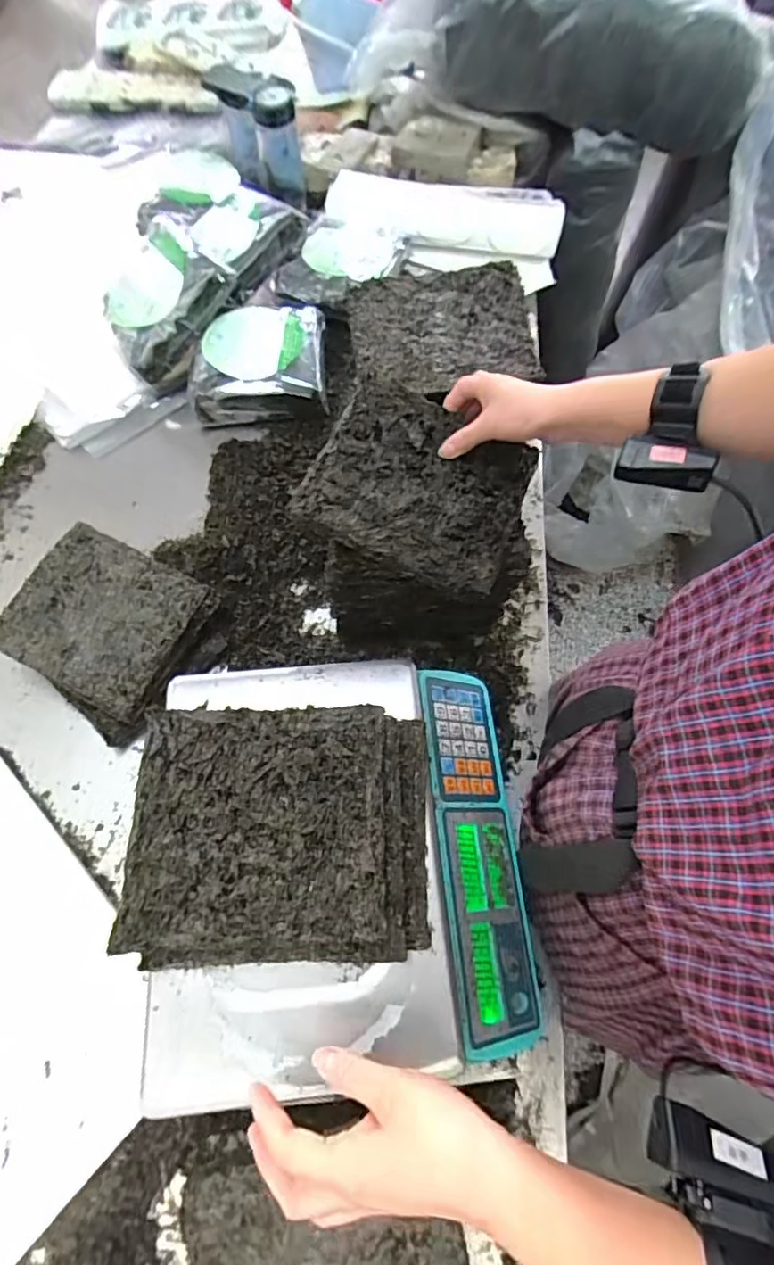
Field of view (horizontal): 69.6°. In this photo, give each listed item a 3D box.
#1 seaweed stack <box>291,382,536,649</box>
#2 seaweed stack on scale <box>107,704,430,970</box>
[{"bbox_3d":[0.039,-0.095,0.629,0.207,0.257,0.174,18,66,8],"label":"seaweed stack"},{"bbox_3d":[-0.083,0.155,0.447,0.225,0.035,0.187,-1,65,-1],"label":"seaweed stack on scale"}]

